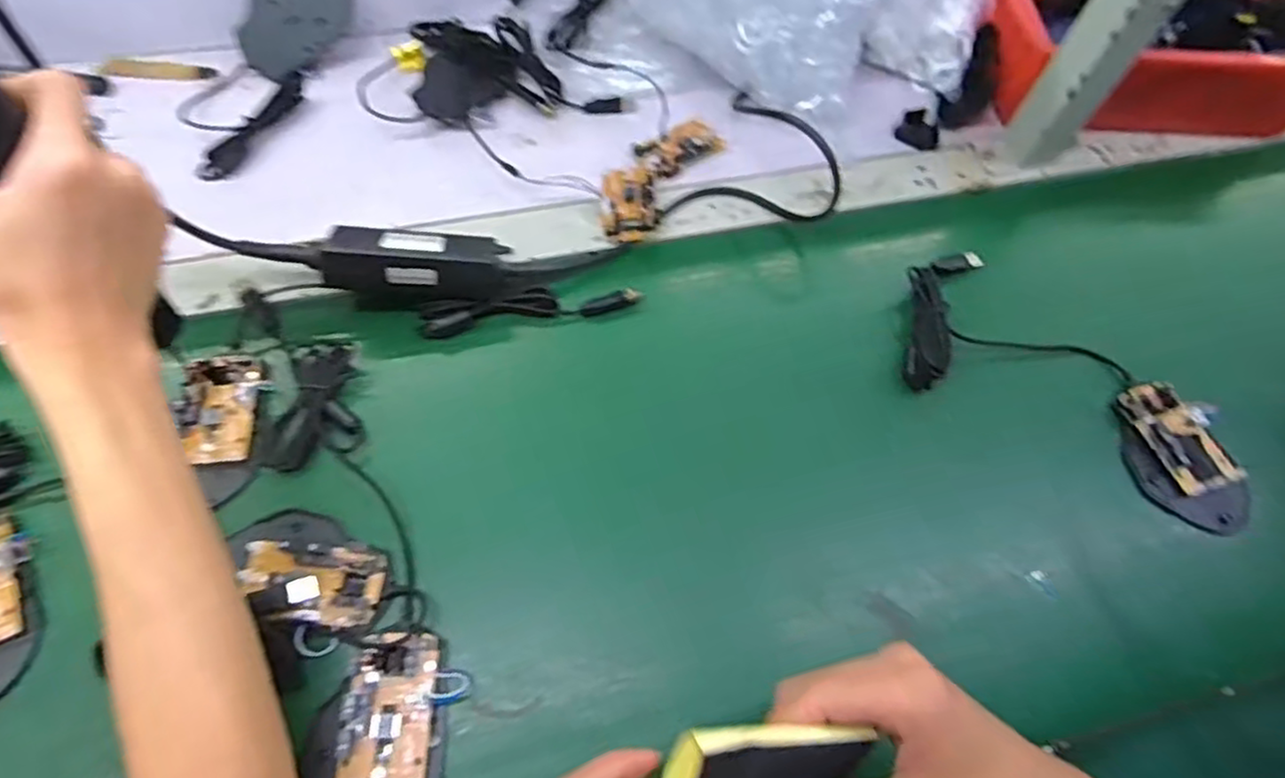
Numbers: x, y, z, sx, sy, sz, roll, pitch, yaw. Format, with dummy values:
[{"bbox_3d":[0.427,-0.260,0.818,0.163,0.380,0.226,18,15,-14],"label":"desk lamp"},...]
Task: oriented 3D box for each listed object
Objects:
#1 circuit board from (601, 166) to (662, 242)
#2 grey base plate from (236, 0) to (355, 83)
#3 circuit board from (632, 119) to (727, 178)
[{"bbox_3d":[-0.012,-0.153,0.555,0.045,0.015,0.071,-8,64,-7],"label":"circuit board"},{"bbox_3d":[-0.303,-0.322,0.591,0.108,0.071,0.008,-34,28,8],"label":"grey base plate"},{"bbox_3d":[0.031,-0.208,0.596,0.074,0.016,0.048,-28,68,-16],"label":"circuit board"}]

